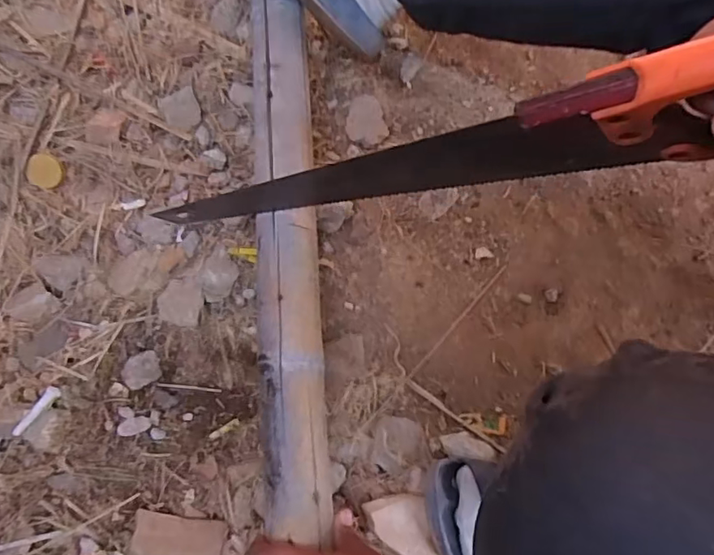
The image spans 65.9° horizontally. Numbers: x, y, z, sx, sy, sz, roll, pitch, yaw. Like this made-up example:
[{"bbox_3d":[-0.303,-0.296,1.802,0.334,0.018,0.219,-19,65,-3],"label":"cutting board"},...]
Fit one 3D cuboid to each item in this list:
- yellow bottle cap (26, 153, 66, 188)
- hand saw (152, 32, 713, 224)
[{"bbox_3d":[-0.364,-0.125,0.642,0.043,0.006,0.037,20,75,4],"label":"yellow bottle cap"},{"bbox_3d":[0.044,-0.080,0.433,0.474,0.104,0.027,-6,70,34],"label":"hand saw"}]

